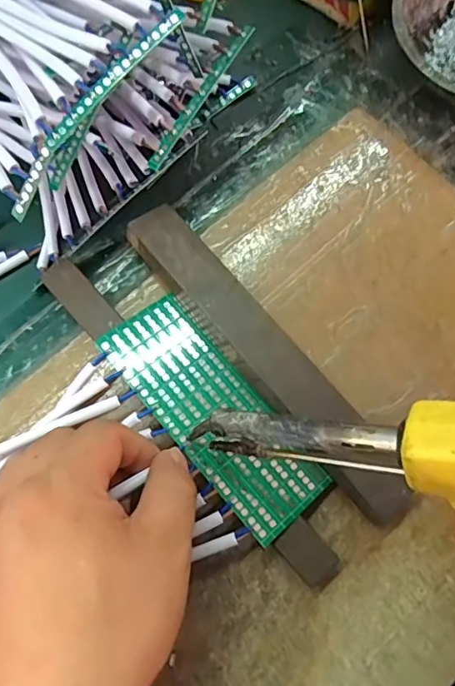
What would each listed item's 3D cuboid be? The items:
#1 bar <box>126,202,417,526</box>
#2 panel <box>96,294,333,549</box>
[{"bbox_3d":[0.021,0.008,0.291,0.035,0.025,0.210,-39,77,-11],"label":"bar"},{"bbox_3d":[-0.007,0.035,0.279,0.050,0.004,0.134,-36,76,-24],"label":"panel"}]

